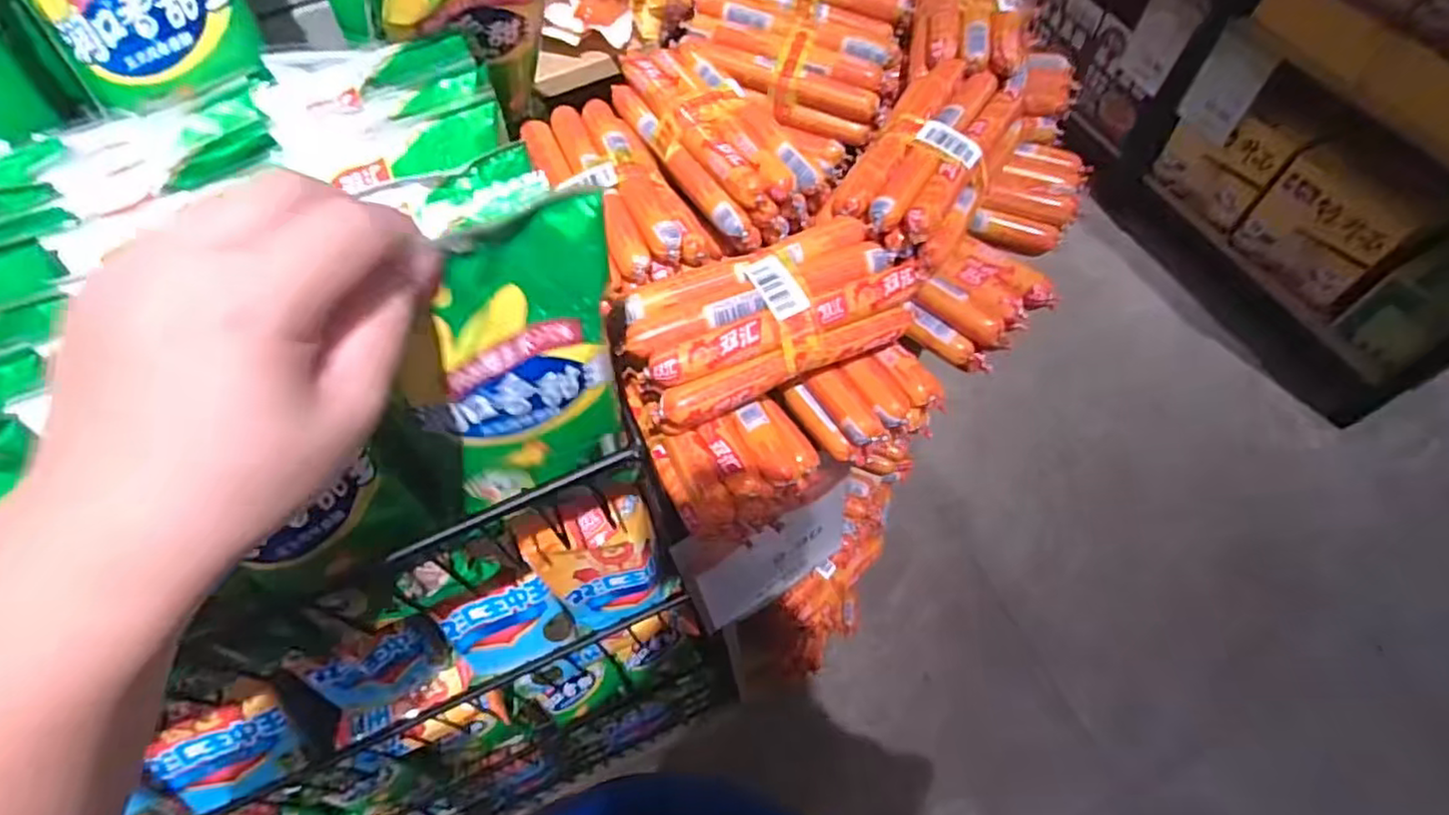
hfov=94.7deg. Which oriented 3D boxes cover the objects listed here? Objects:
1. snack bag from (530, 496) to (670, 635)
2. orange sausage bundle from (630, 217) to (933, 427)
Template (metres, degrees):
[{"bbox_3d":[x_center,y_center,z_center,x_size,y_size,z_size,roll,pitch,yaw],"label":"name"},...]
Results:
[{"bbox_3d":[-0.097,0.137,0.556,0.094,0.136,0.049,-25,61,-11],"label":"snack bag"},{"bbox_3d":[0.026,-0.051,0.370,0.155,0.034,0.071,-24,61,-10],"label":"orange sausage bundle"}]

